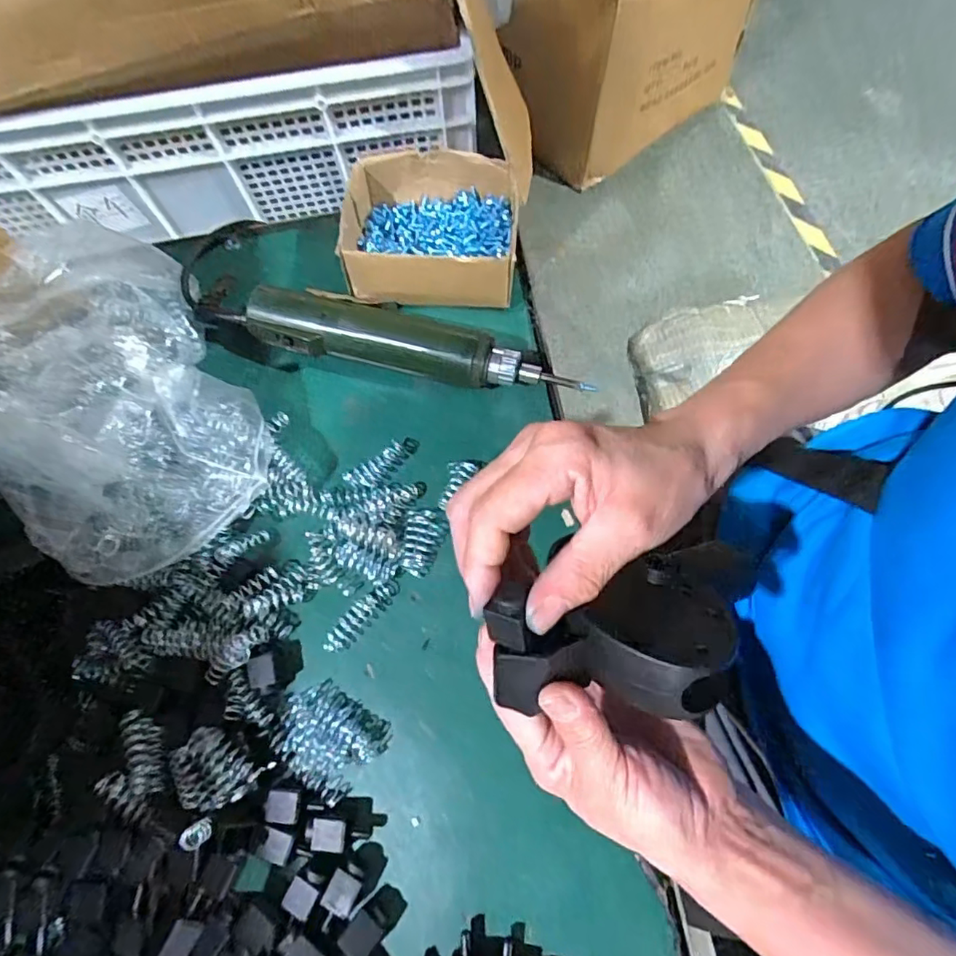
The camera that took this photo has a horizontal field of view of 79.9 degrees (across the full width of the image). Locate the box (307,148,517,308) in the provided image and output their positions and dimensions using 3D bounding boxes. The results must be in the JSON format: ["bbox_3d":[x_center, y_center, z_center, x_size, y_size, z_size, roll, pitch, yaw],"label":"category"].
[{"bbox_3d":[-0.038,-0.195,0.440,0.132,0.049,0.117,-1,72,1],"label":"box"}]

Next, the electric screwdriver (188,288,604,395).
[{"bbox_3d":[-0.062,-0.101,0.424,0.266,0.041,0.048,9,73,4],"label":"electric screwdriver"}]

